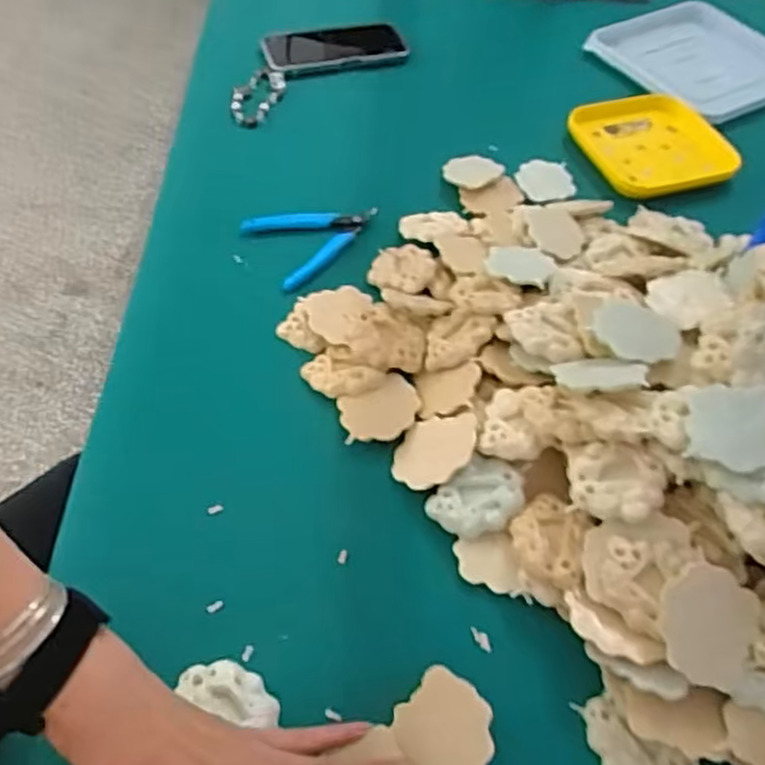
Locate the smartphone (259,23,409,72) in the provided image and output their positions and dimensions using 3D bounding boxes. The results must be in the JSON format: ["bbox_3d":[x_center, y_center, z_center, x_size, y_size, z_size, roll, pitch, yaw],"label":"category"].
[{"bbox_3d":[-0.060,-0.407,0.888,0.165,0.018,0.086,-14,55,-9],"label":"smartphone"}]

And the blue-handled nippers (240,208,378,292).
[{"bbox_3d":[-0.059,-0.139,0.668,0.119,0.010,0.087,-29,60,-24],"label":"blue-handled nippers"}]

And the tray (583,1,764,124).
[{"bbox_3d":[0.395,-0.400,0.902,0.219,0.028,0.227,-32,60,-18],"label":"tray"}]

